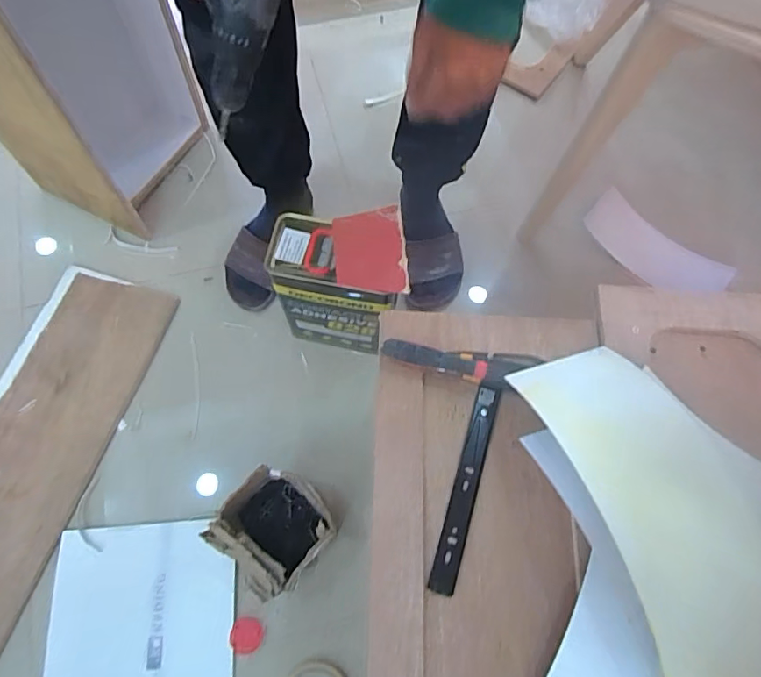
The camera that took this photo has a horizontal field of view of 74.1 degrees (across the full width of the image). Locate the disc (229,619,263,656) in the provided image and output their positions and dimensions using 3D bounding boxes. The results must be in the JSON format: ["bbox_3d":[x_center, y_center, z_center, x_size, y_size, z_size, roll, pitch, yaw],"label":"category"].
[{"bbox_3d":[-0.180,0.399,0.676,0.041,0.005,0.043,0,69,-1],"label":"disc"}]

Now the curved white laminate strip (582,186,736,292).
[{"bbox_3d":[0.475,-0.155,0.885,0.249,0.011,0.099,42,88,14],"label":"curved white laminate strip"}]

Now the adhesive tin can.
[{"bbox_3d":[-0.065,-0.067,0.720,0.164,0.228,0.088,15,70,5],"label":"adhesive tin can"}]

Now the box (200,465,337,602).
[{"bbox_3d":[-0.144,0.260,0.686,0.132,0.103,0.140,34,73,11],"label":"box"}]

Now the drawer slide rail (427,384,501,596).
[{"bbox_3d":[0.087,0.147,0.511,0.024,0.010,0.207,17,70,5],"label":"drawer slide rail"}]

